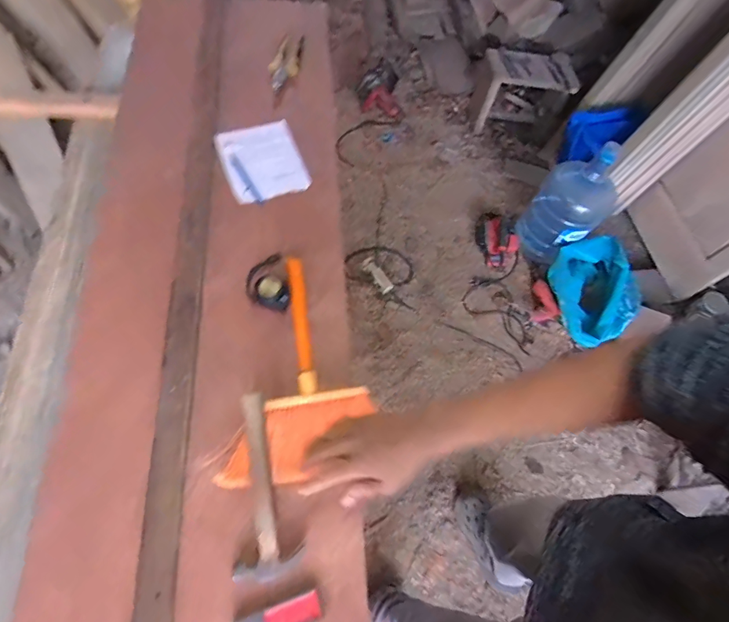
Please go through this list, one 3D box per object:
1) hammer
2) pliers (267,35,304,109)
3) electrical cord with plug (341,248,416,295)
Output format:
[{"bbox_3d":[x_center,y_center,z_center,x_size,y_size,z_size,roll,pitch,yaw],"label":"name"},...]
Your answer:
[{"bbox_3d":[-0.153,0.257,0.621,0.088,0.030,0.258,-8,78,-6],"label":"hammer"},{"bbox_3d":[-0.195,-0.589,1.010,0.063,0.012,0.208,25,71,-17],"label":"pliers"},{"bbox_3d":[0.064,-0.195,1.740,0.266,0.069,0.234,30,65,13],"label":"electrical cord with plug"}]

